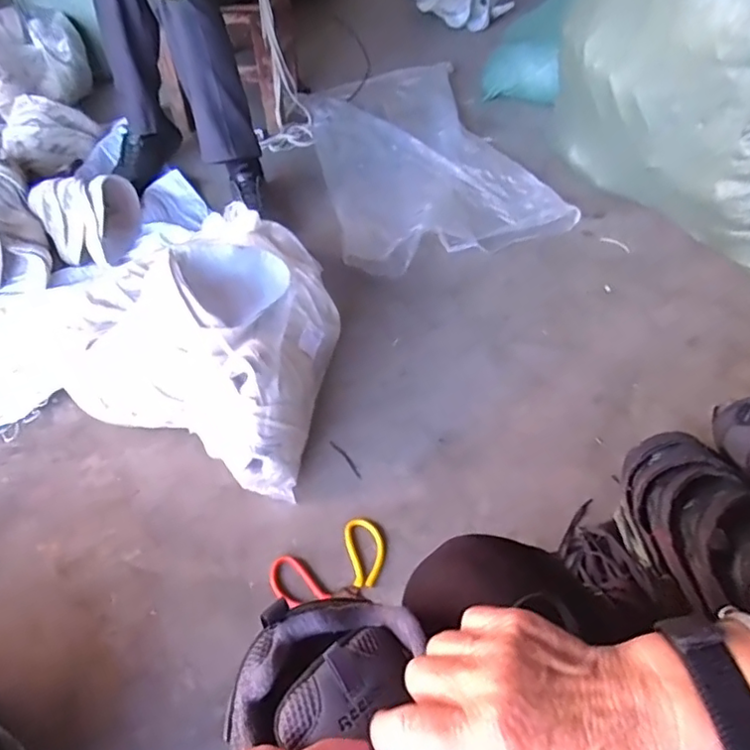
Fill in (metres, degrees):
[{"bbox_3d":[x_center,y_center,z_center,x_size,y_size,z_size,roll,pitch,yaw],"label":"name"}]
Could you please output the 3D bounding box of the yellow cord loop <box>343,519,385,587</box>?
[{"bbox_3d":[-0.013,0.252,0.845,0.052,0.007,0.101,-12,52,-7],"label":"yellow cord loop"}]

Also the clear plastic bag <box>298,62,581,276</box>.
[{"bbox_3d":[0.081,-0.580,1.491,0.510,0.084,0.822,-16,52,-10],"label":"clear plastic bag"}]

